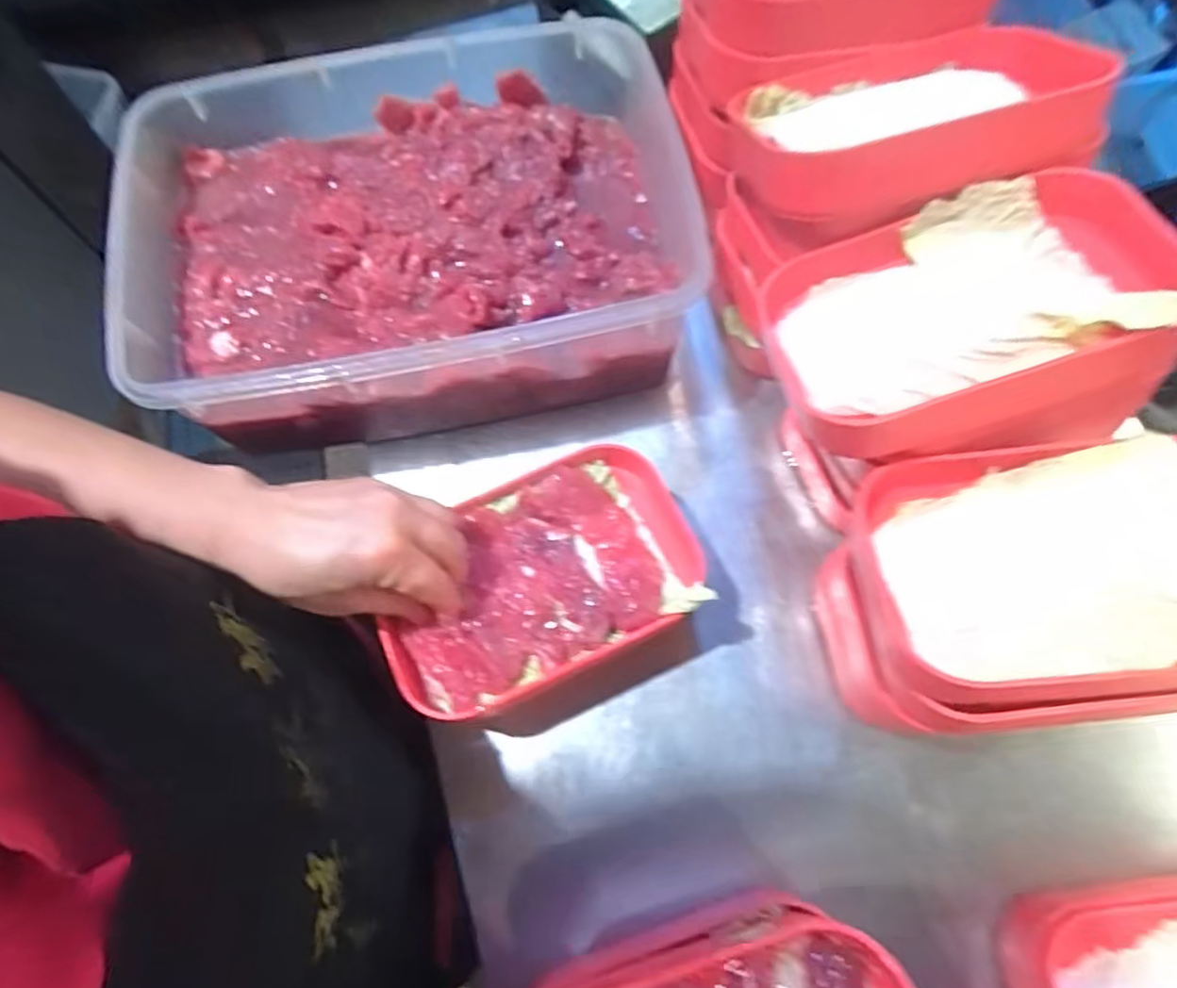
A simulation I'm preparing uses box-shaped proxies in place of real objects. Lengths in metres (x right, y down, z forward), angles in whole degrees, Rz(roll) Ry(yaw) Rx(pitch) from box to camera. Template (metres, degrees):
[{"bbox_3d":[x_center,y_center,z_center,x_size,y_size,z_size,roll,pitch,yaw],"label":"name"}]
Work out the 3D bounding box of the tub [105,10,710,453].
[{"bbox_3d":[-0.116,-0.181,0.478,0.371,0.107,0.254,-11,71,-3],"label":"tub"}]

